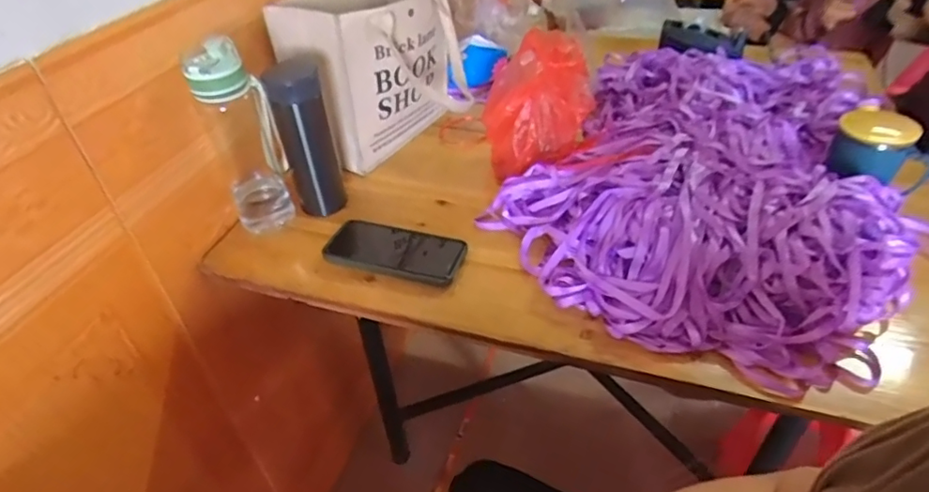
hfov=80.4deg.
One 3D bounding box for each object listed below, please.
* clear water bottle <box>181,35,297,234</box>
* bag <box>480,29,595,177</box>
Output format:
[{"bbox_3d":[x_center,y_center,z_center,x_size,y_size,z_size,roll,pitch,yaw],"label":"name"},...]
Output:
[{"bbox_3d":[-0.264,-0.127,0.663,0.077,0.227,0.072,-24,45,-22],"label":"clear water bottle"},{"bbox_3d":[0.099,-0.194,0.750,0.135,0.174,0.105,3,42,8],"label":"bag"}]

